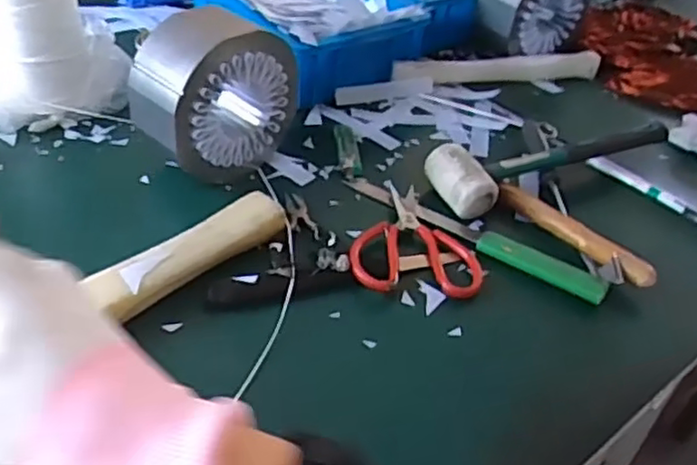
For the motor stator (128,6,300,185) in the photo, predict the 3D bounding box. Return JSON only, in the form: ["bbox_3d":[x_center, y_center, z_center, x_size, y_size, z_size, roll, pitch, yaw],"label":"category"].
[{"bbox_3d":[-0.129,-0.131,0.658,0.078,0.147,0.151,34,45,29],"label":"motor stator"}]

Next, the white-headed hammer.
[{"bbox_3d":[0.211,-0.066,0.708,0.261,0.057,0.075,-8,41,-18],"label":"white-headed hammer"}]

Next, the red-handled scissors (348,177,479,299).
[{"bbox_3d":[0.054,0.004,0.632,0.113,0.018,0.148,0,39,-9],"label":"red-handled scissors"}]

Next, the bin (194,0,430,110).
[{"bbox_3d":[-0.059,-0.272,0.877,0.217,0.108,0.272,-17,45,-28],"label":"bin"}]

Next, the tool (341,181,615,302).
[{"bbox_3d":[0.113,-0.002,0.648,0.263,0.020,0.032,28,43,24],"label":"tool"}]

